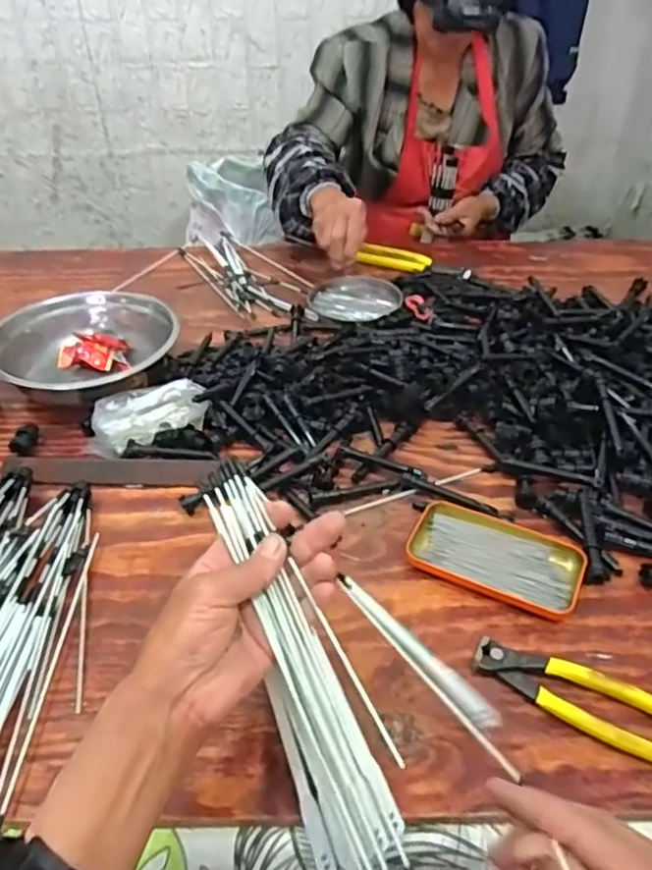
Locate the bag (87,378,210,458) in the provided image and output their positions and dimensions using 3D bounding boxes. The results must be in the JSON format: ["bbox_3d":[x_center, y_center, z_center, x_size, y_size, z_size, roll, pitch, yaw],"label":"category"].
[{"bbox_3d":[-0.191,-0.015,0.699,0.128,0.045,0.073,-15,41,-17],"label":"bag"}]

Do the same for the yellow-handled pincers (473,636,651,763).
[{"bbox_3d":[0.188,0.191,0.465,0.163,0.016,0.048,20,44,24],"label":"yellow-handled pincers"}]

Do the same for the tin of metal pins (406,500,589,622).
[{"bbox_3d":[0.148,0.102,0.563,0.141,0.018,0.080,16,42,20],"label":"tin of metal pins"}]

